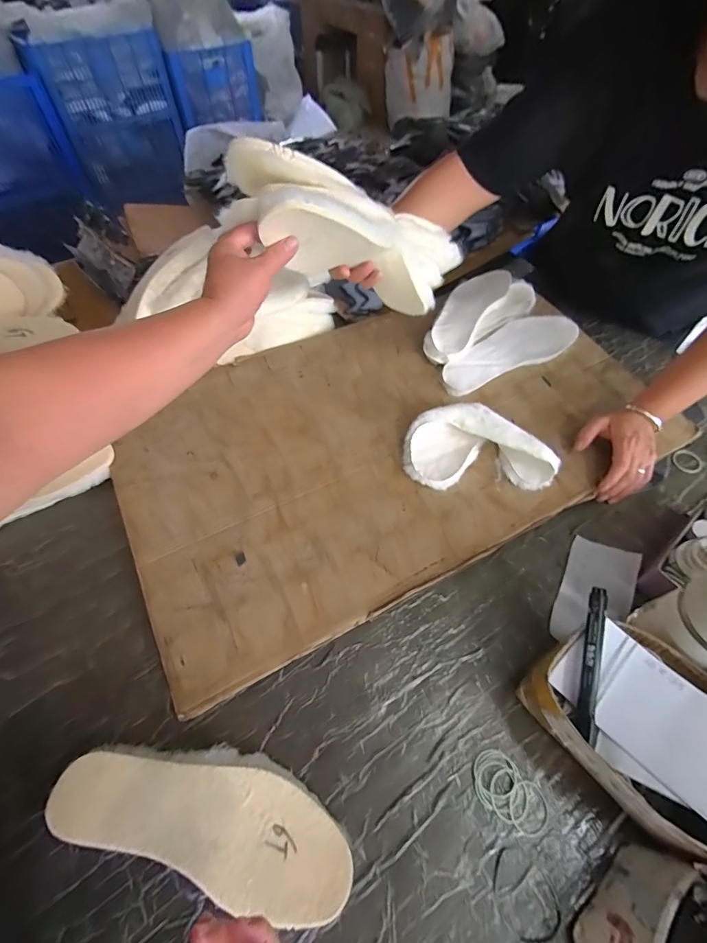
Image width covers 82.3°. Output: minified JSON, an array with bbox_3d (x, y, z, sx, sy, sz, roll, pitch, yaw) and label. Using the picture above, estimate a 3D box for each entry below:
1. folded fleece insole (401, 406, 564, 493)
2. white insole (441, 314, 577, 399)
[{"bbox_3d":[0.180,-0.036,0.589,0.207,0.063,0.114,0,59,-1],"label":"folded fleece insole"},{"bbox_3d":[0.268,-0.212,0.717,0.268,0.033,0.089,-22,59,-15],"label":"white insole"}]

